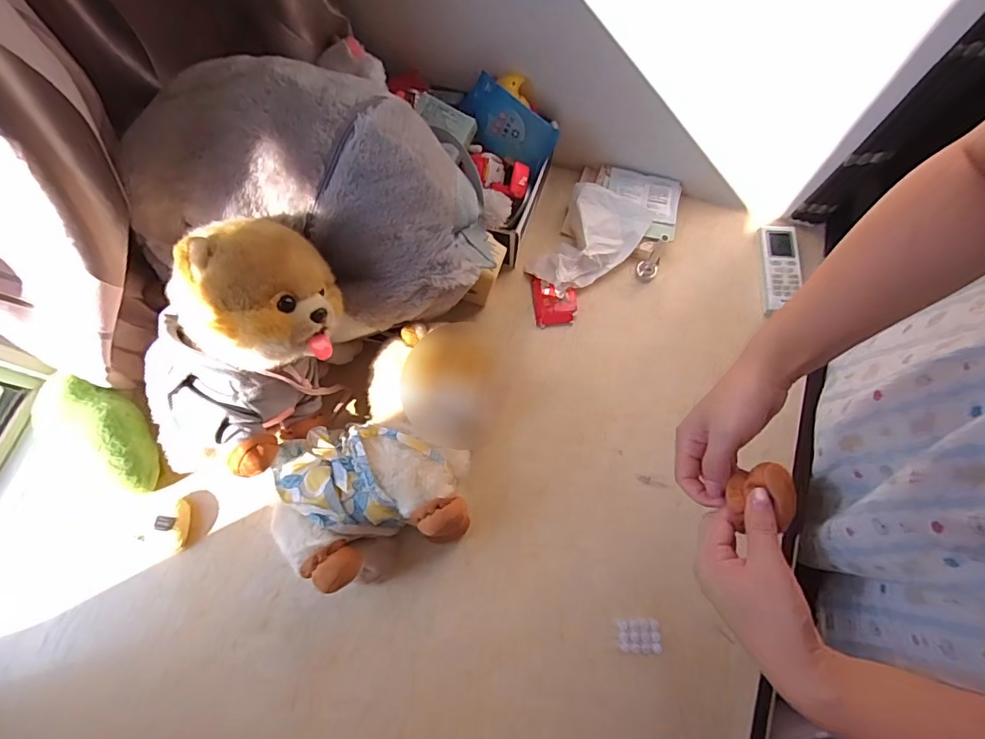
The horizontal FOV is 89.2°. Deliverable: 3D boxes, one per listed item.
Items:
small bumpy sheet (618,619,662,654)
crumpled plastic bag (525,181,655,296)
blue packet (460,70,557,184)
[{"bbox_3d":[0.160,0.289,0.541,0.044,0.006,0.033,-1,71,1],"label":"small bumpy sheet"},{"bbox_3d":[0.131,-0.174,0.671,0.112,0.052,0.174,32,75,11],"label":"crumpled plastic bag"},{"bbox_3d":[0.018,-0.296,0.610,0.120,0.073,0.012,36,49,-3],"label":"blue packet"}]

